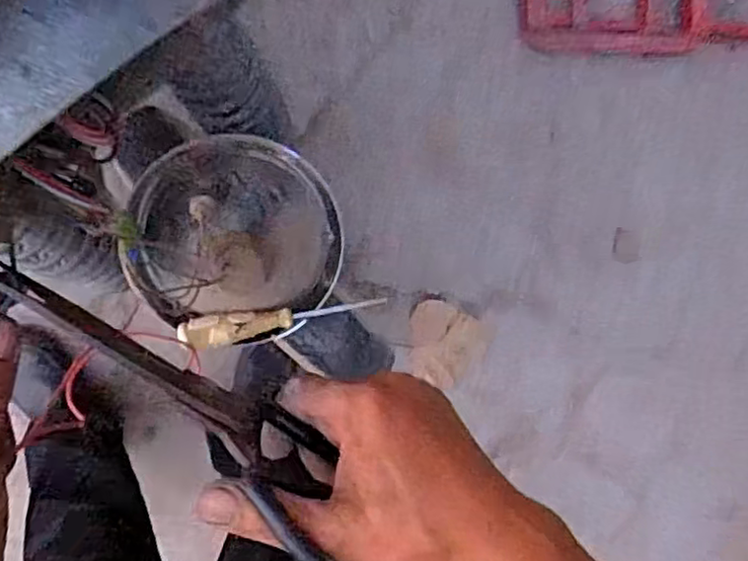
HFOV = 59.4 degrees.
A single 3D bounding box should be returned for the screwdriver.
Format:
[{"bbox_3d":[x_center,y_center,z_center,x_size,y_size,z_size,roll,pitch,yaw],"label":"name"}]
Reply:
[{"bbox_3d":[-0.078,0.035,0.598,0.191,0.019,0.025,-9,98,-25],"label":"screwdriver"}]

